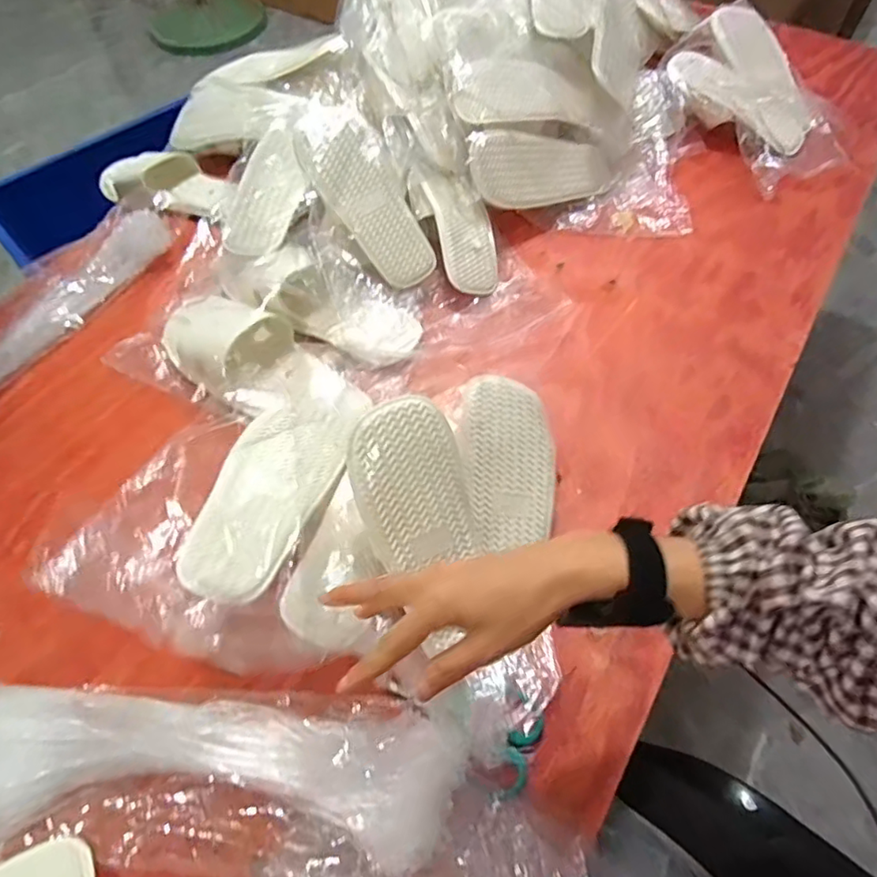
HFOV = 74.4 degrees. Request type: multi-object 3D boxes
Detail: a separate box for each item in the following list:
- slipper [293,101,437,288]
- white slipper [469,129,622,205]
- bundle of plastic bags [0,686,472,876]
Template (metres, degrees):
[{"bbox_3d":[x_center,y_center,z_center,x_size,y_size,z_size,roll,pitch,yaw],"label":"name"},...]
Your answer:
[{"bbox_3d":[-0.089,-0.299,0.711,0.100,0.038,0.236,-34,98,-17],"label":"slipper"},{"bbox_3d":[0.143,-0.364,0.784,0.224,0.018,0.090,-13,97,-28],"label":"white slipper"},{"bbox_3d":[-0.190,0.261,0.458,0.423,0.053,0.126,0,59,2],"label":"bundle of plastic bags"}]

